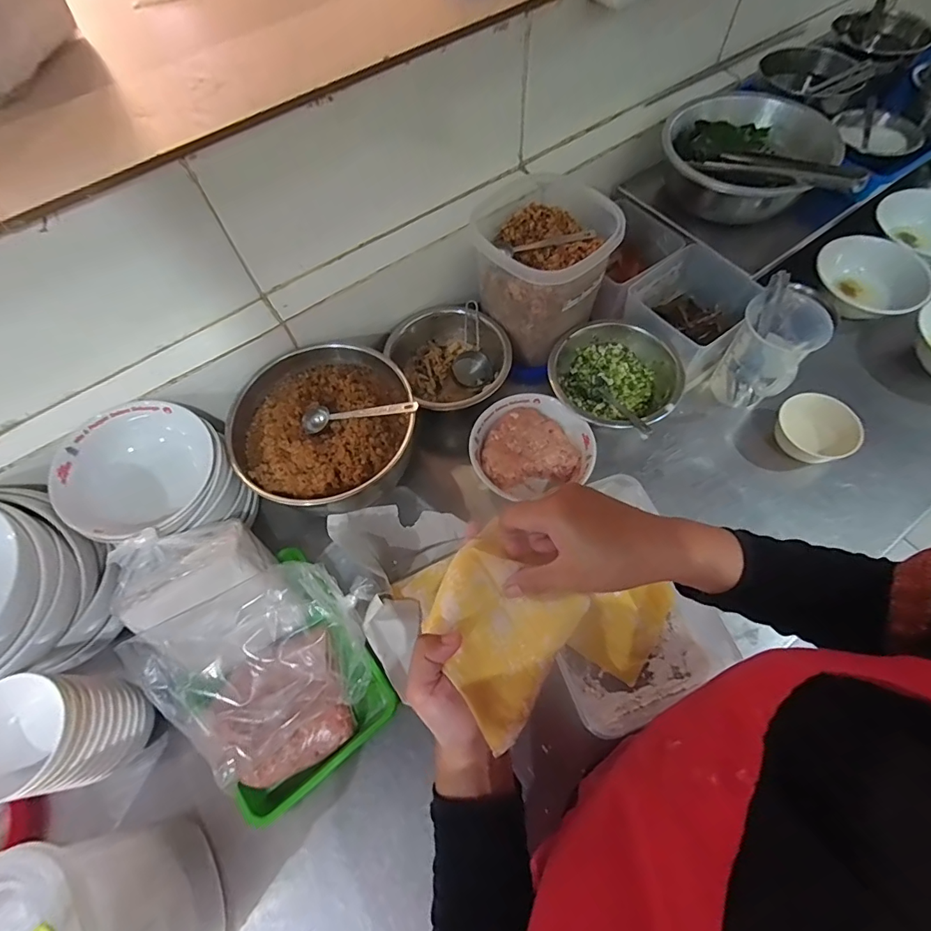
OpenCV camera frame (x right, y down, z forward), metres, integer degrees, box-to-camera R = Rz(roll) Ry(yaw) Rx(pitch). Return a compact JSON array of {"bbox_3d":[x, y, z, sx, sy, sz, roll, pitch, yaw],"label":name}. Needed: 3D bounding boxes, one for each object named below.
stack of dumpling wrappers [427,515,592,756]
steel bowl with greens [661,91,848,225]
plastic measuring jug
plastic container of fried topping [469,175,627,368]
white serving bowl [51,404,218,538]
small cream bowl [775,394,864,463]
[{"bbox_3d":[0.020,0.120,0.337,0.102,0.025,0.110,39,63,-5],"label":"stack of dumpling wrappers"},{"bbox_3d":[0.370,-0.417,0.638,0.199,0.070,0.178,38,72,19],"label":"steel bowl with greens"},{"bbox_3d":[0.370,-0.136,0.589,0.087,0.131,0.099,39,72,19],"label":"plastic measuring jug"},{"bbox_3d":[0.093,-0.269,0.623,0.164,0.143,0.174,-38,68,-14],"label":"plastic container of fried topping"},{"bbox_3d":[-0.346,0.007,0.499,0.130,0.066,0.145,15,66,10],"label":"white serving bowl"},{"bbox_3d":[0.434,-0.042,0.583,0.091,0.054,0.086,-1,64,2],"label":"small cream bowl"}]

